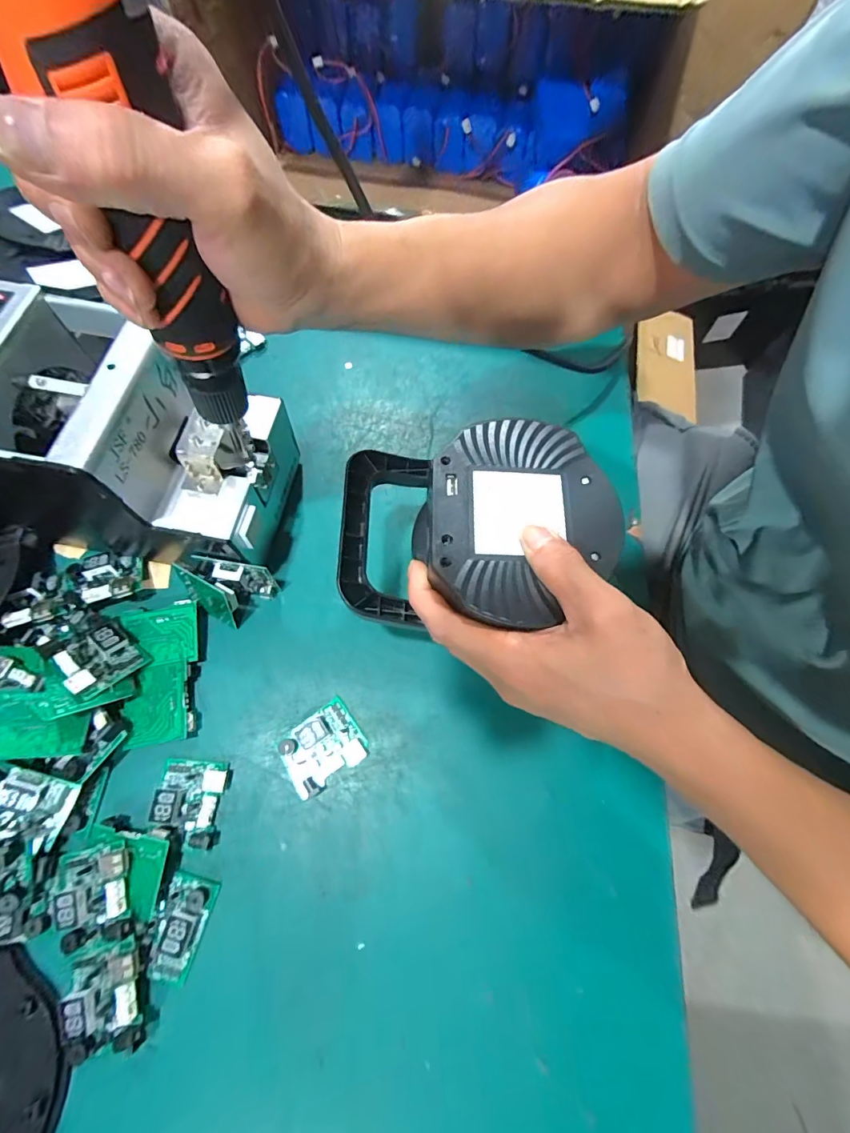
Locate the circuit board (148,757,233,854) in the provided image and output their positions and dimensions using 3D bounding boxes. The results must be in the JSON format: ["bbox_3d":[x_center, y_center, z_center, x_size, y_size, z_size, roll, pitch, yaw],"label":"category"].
[{"bbox_3d":[-0.162,0.161,0.305,0.046,0.013,0.052,5,69,0],"label":"circuit board"}]

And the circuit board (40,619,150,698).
[{"bbox_3d":[-0.232,0.062,0.315,0.049,0.008,0.047,45,48,9],"label":"circuit board"}]

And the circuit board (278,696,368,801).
[{"bbox_3d":[-0.074,0.131,0.322,0.056,0.011,0.047,-35,74,-14],"label":"circuit board"}]

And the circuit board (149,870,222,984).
[{"bbox_3d":[-0.156,0.228,0.281,0.029,0.016,0.054,15,70,4],"label":"circuit board"}]

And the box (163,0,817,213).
[{"bbox_3d":[0.037,-0.518,0.448,0.479,0.226,0.242,8,69,1],"label":"box"}]

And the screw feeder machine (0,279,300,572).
[{"bbox_3d":[-0.199,-0.086,0.325,0.175,0.152,0.124,9,69,2],"label":"screw feeder machine"}]

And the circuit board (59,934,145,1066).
[{"bbox_3d":[-0.188,0.253,0.263,0.043,0.021,0.053,-13,70,-6],"label":"circuit board"}]

